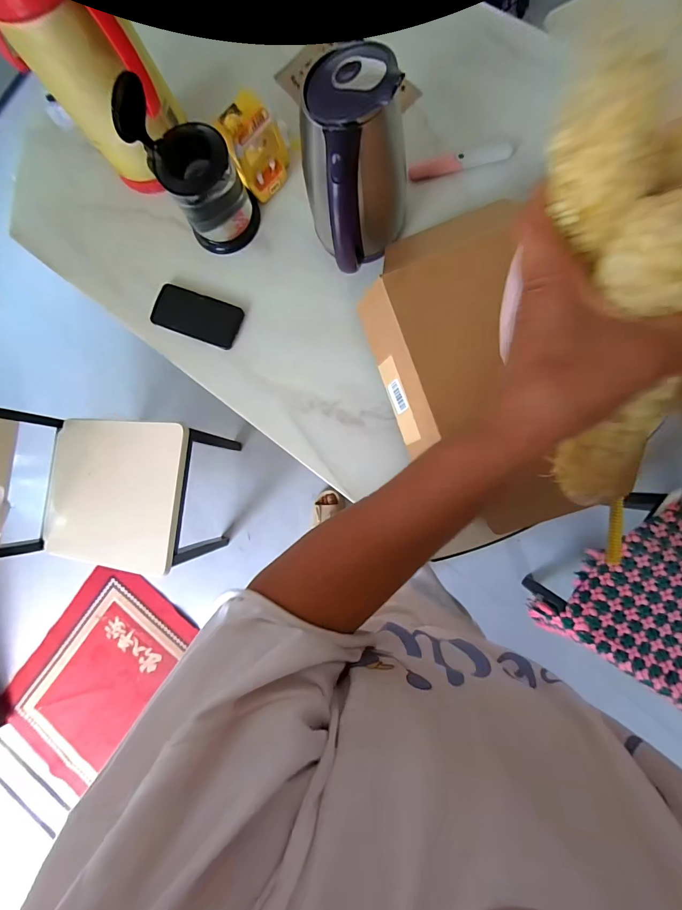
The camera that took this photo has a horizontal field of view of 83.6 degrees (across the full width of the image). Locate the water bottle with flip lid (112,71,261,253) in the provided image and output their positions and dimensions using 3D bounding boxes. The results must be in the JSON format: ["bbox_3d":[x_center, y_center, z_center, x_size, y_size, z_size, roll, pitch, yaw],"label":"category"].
[{"bbox_3d":[-0.228,-0.448,0.605,0.133,0.217,0.122,0,85,4],"label":"water bottle with flip lid"}]

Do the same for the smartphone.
[{"bbox_3d":[-0.264,-0.252,0.694,0.167,0.013,0.082,21,87,6],"label":"smartphone"}]

